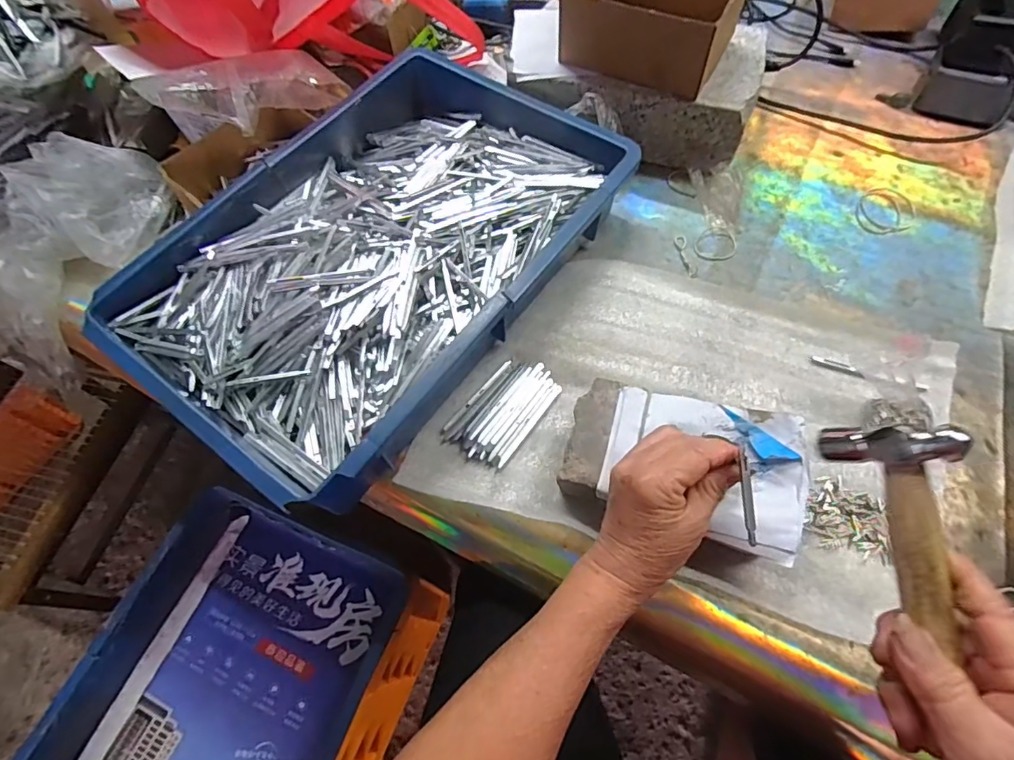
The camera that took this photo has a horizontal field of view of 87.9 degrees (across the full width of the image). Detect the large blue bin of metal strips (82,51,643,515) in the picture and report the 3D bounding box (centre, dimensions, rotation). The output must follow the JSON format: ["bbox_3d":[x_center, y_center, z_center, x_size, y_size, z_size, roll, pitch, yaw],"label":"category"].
[{"bbox_3d":[-0.111,-0.119,0.486,0.283,0.080,0.428,32,69,18],"label":"large blue bin of metal strips"}]

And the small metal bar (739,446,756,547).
[{"bbox_3d":[0.142,0.070,0.311,0.005,0.005,0.053,0,78,3],"label":"small metal bar"}]

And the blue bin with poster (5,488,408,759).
[{"bbox_3d":[-0.319,0.368,0.560,0.278,0.090,0.433,18,65,12],"label":"blue bin with poster"}]

